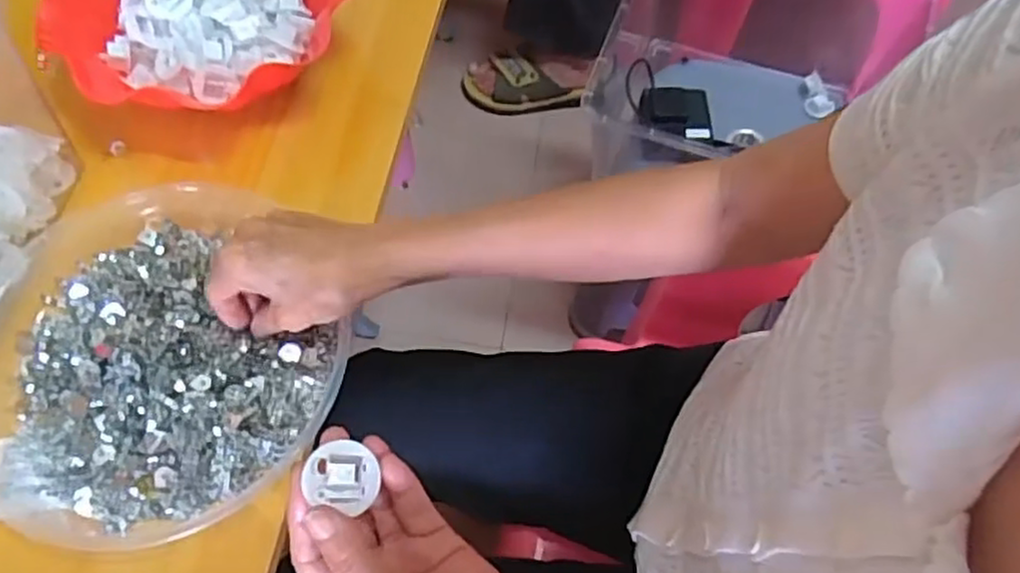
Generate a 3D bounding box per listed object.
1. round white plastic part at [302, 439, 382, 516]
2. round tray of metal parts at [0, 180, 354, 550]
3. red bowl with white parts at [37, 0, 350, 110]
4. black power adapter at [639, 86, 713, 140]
[{"bbox_3d":[-0.073,0.082,0.310,0.031,0.006,0.031,7,71,-21],"label":"round white plastic part"},{"bbox_3d":[-0.227,0.047,0.449,0.230,0.037,0.228,1,63,-1],"label":"round tray of metal parts"},{"bbox_3d":[-0.236,-0.221,0.561,0.213,0.062,0.201,1,63,-1],"label":"red bowl with white parts"},{"bbox_3d":[0.180,-0.190,0.768,0.073,0.018,0.061,-1,63,-2],"label":"black power adapter"}]

